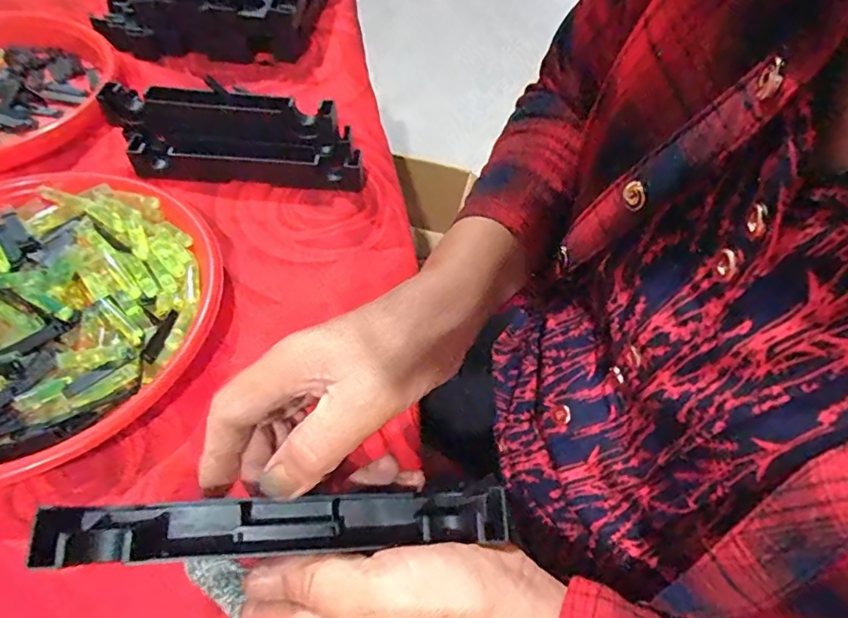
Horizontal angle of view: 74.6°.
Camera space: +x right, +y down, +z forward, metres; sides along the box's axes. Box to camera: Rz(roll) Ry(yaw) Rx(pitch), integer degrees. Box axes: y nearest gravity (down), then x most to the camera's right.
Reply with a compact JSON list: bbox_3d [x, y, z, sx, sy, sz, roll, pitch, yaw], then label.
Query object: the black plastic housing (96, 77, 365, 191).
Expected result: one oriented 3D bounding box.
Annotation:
[{"bbox_3d":[-0.160,-0.146,0.473,0.214,0.063,0.057,3,52,-1],"label":"black plastic housing"}]

